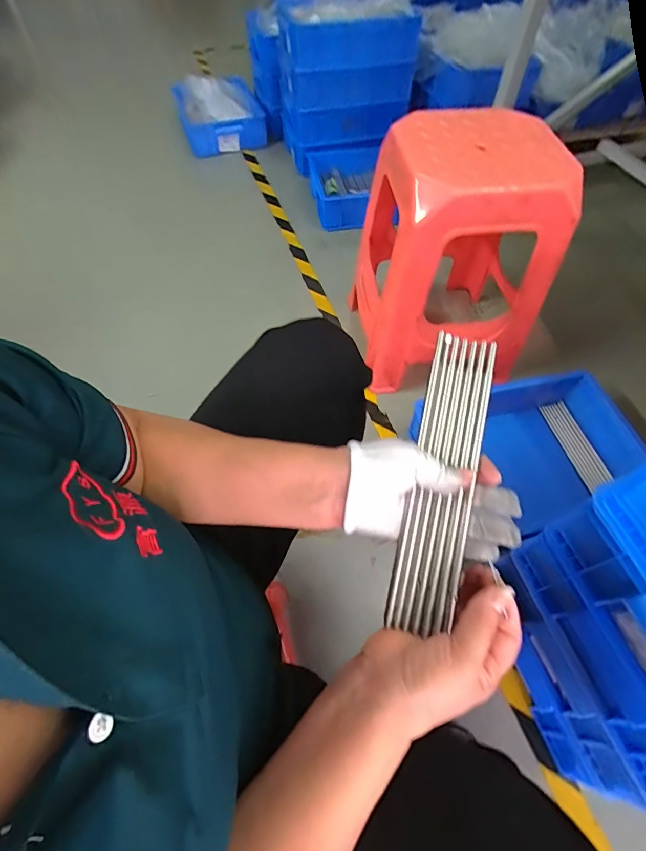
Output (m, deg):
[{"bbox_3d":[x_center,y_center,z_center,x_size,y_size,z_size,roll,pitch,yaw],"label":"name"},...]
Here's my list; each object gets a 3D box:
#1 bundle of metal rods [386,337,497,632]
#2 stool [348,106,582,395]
[{"bbox_3d":[0.101,0.042,0.335,0.051,0.013,0.247,12,80,7],"label":"bundle of metal rods"},{"bbox_3d":[0.274,-0.367,0.884,0.338,0.469,0.348,-1,58,-1],"label":"stool"}]

